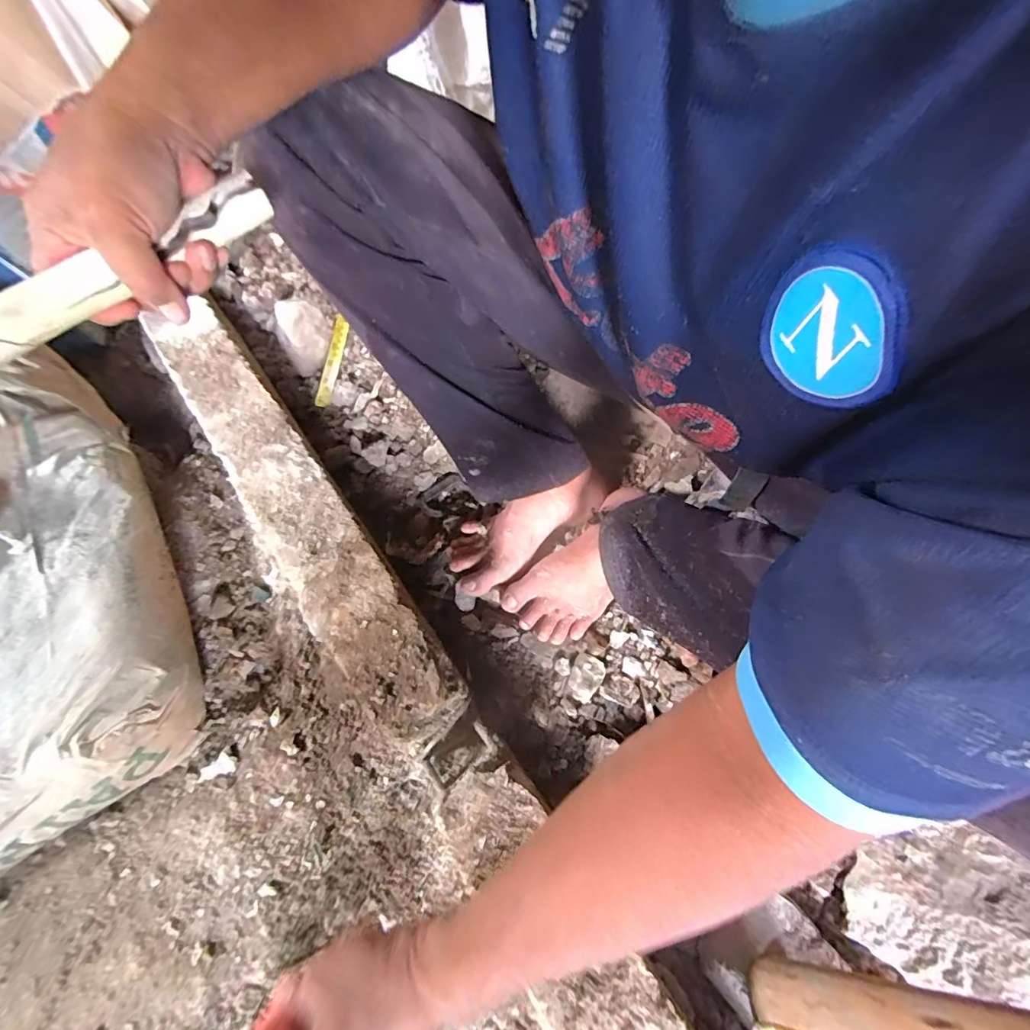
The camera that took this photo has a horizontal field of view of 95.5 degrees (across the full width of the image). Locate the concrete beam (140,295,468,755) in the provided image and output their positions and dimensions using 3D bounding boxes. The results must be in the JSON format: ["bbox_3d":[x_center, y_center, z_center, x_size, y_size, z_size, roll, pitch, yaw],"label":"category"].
[{"bbox_3d":[-0.240,-0.009,0.518,0.091,0.083,0.566,-34,72,-13],"label":"concrete beam"}]

